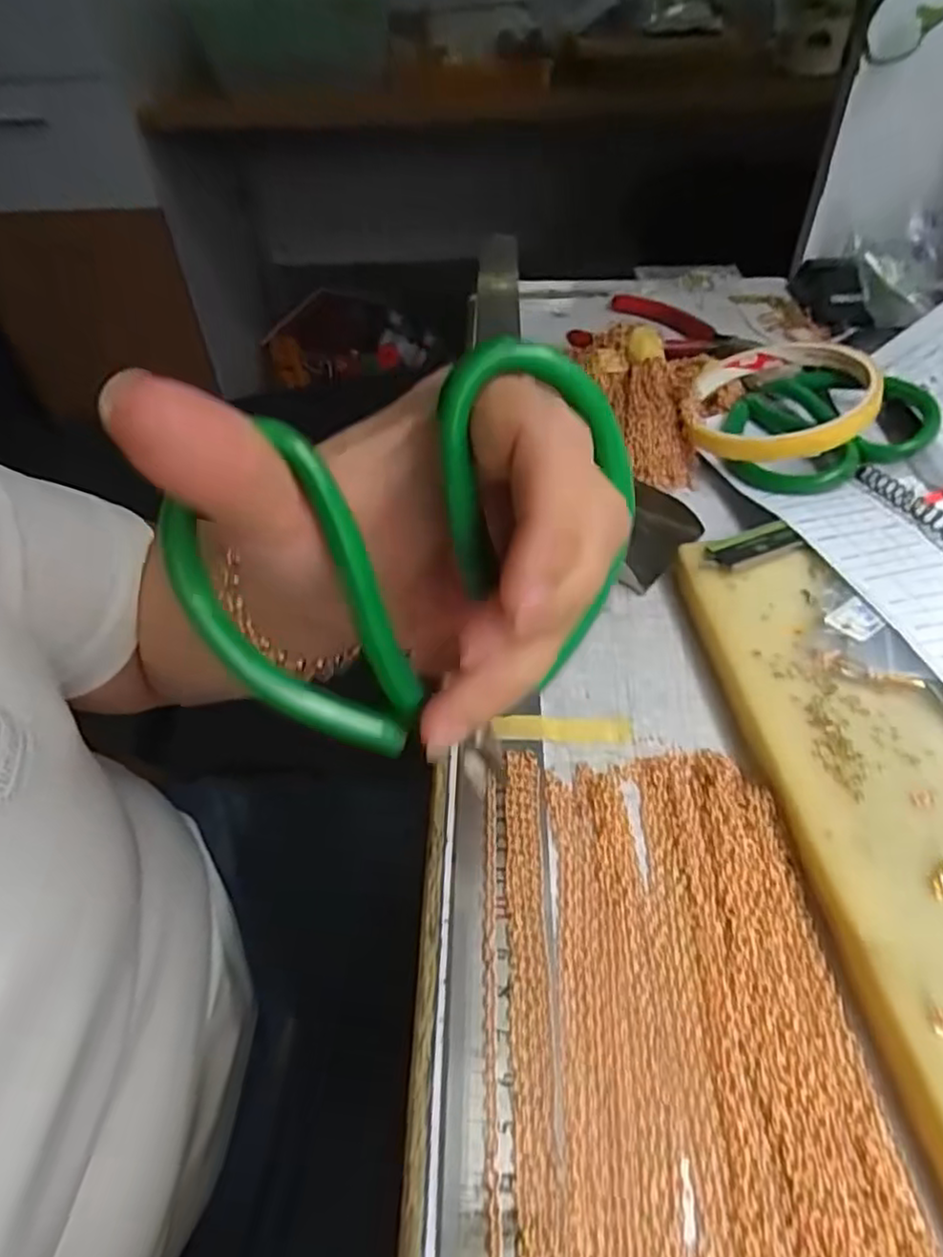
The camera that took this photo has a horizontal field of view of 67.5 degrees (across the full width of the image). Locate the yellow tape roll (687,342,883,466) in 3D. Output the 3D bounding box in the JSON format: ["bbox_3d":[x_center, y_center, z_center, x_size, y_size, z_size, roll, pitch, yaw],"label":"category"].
[{"bbox_3d":[0.146,-0.112,0.336,0.079,0.014,0.088,-6,46,23],"label":"yellow tape roll"}]

